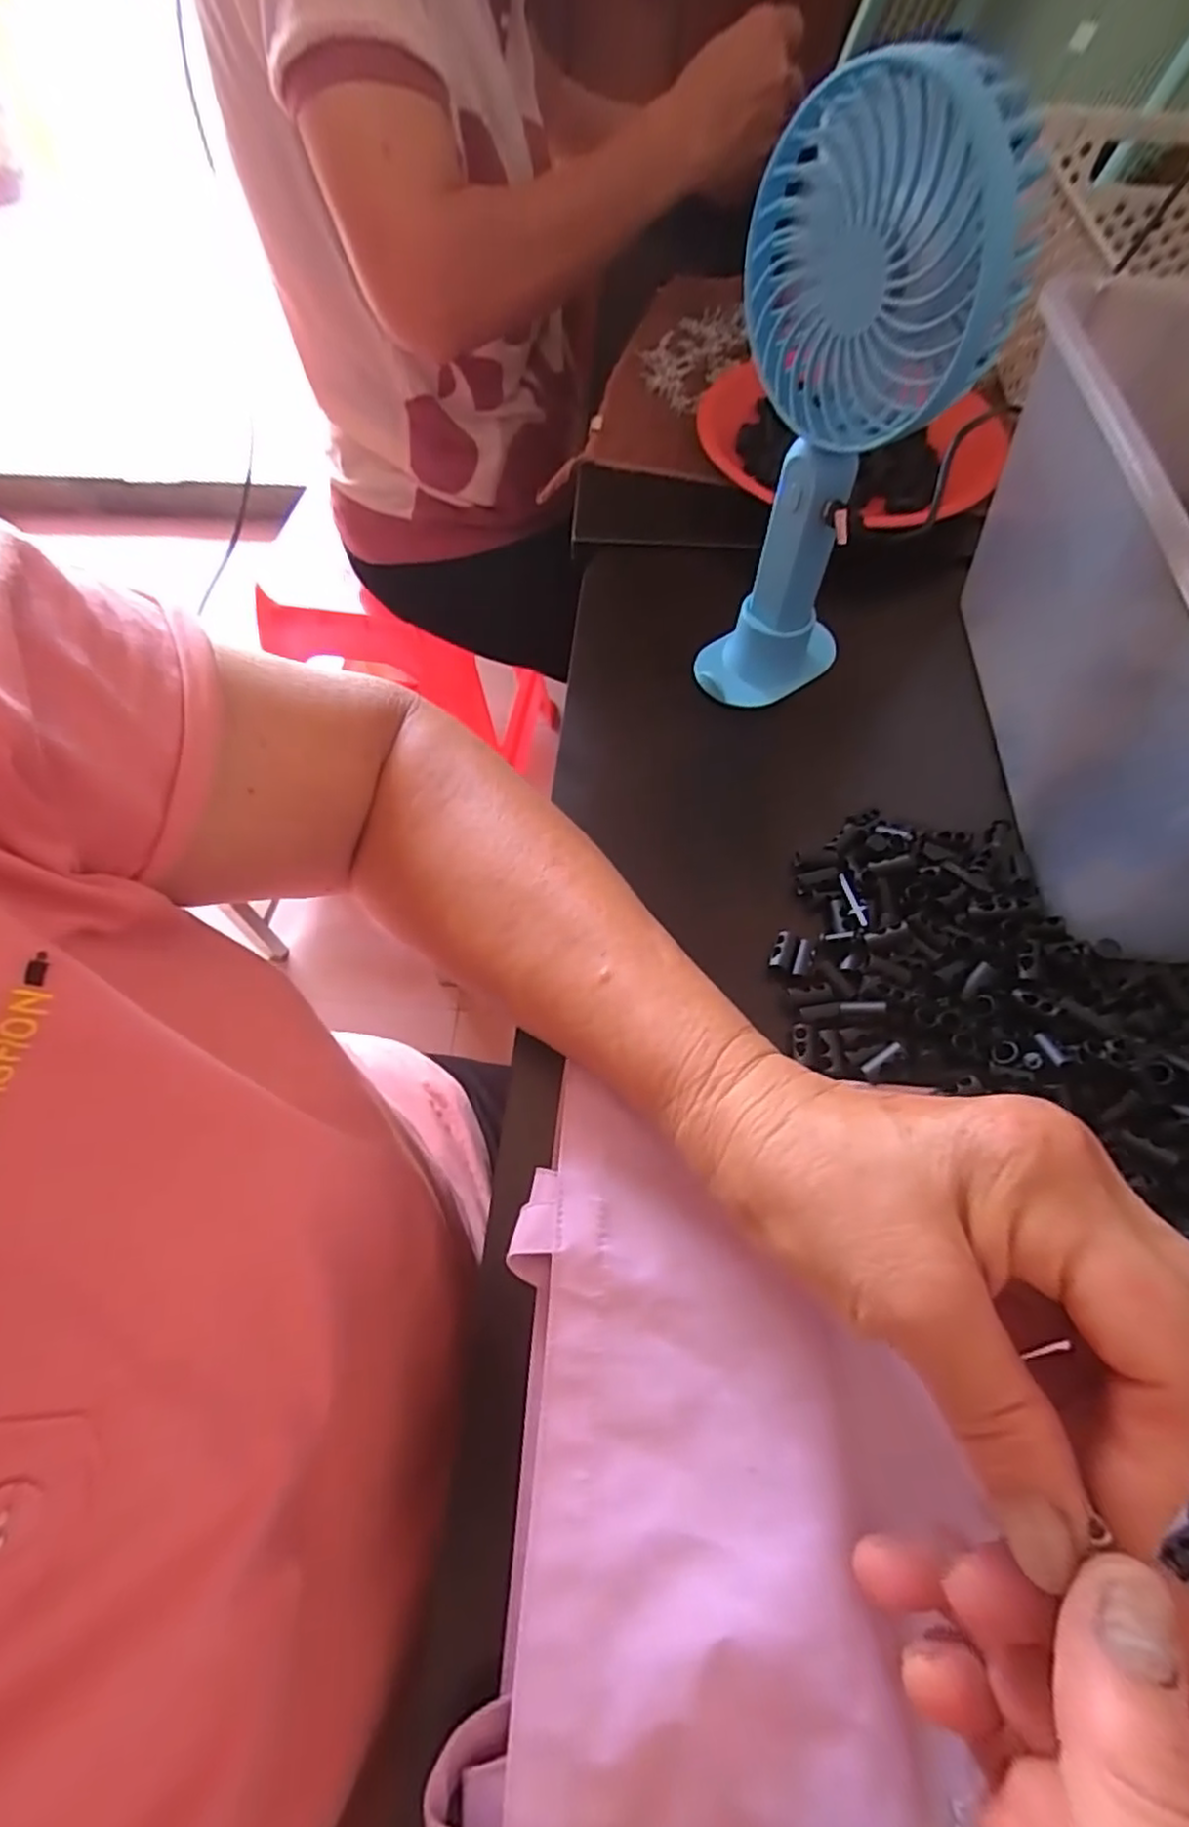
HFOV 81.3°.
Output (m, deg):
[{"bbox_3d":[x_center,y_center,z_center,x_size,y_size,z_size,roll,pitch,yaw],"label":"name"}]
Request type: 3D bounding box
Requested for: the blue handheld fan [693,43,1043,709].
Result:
[{"bbox_3d":[0.100,-0.195,0.300,0.071,0.226,0.101,-31,64,-20],"label":"blue handheld fan"}]

